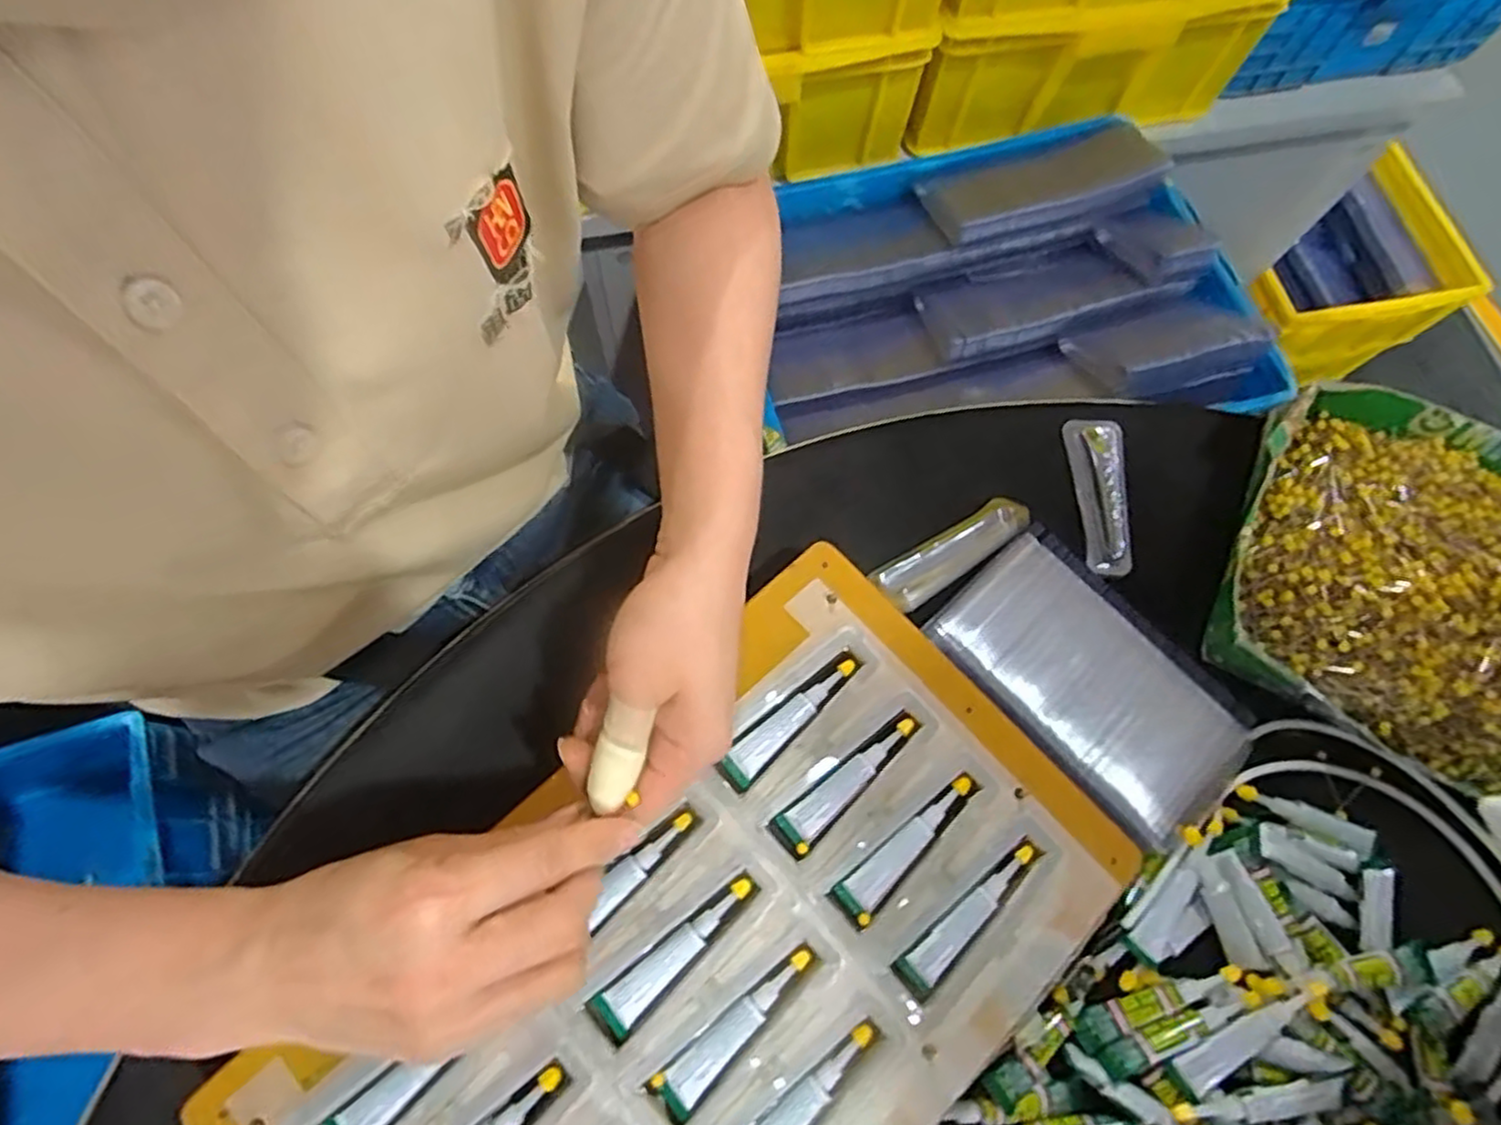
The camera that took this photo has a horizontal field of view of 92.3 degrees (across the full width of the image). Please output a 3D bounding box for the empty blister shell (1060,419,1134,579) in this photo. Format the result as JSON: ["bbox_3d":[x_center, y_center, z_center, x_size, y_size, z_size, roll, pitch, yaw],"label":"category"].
[{"bbox_3d":[0.219,-0.043,0.446,0.031,0.015,0.101,-2,72,-1],"label":"empty blister shell"}]

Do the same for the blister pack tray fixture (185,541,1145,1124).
[{"bbox_3d":[-0.023,0.192,0.331,0.383,0.019,0.220,-42,77,-13],"label":"blister pack tray fixture"}]

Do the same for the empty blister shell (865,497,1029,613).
[{"bbox_3d":[0.119,-0.005,0.428,0.098,0.012,0.030,-31,75,-10],"label":"empty blister shell"}]

